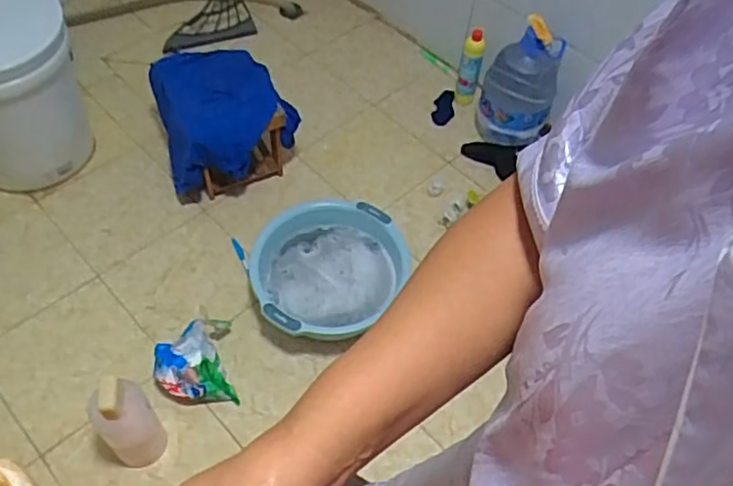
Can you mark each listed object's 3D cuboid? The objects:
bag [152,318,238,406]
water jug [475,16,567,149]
[{"bbox_3d":[-0.392,0.271,1.496,0.173,0.112,0.179,-6,54,-8],"label":"bag"},{"bbox_3d":[0.408,-0.414,1.738,0.184,0.359,0.184,18,55,9],"label":"water jug"}]

